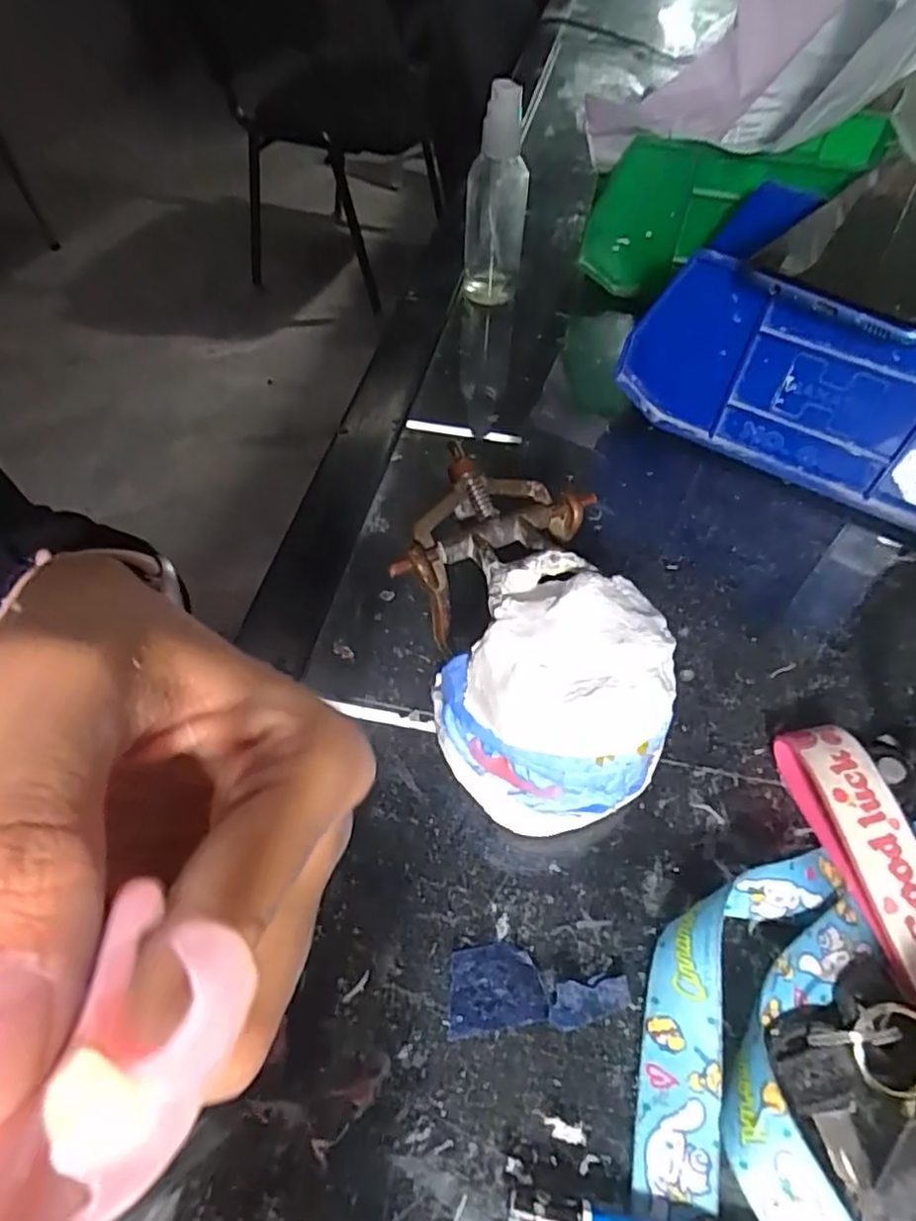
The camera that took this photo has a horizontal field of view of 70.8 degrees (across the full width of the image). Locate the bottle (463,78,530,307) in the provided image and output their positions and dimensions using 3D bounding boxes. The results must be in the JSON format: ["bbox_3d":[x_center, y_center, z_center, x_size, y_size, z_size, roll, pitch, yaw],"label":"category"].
[{"bbox_3d":[0.022,-0.239,0.386,0.035,0.117,0.033,3,54,0],"label":"bottle"}]

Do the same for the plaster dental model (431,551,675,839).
[{"bbox_3d":[0.030,0.031,0.205,0.066,0.069,0.062,1,54,-1],"label":"plaster dental model"}]

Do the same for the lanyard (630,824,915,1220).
[{"bbox_3d":[0.102,0.111,0.176,0.082,0.022,0.227,35,60,21],"label":"lanyard"}]

